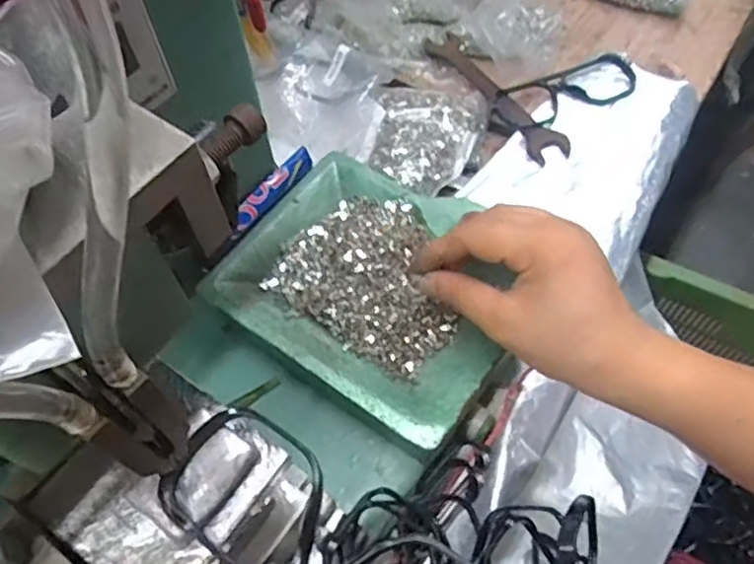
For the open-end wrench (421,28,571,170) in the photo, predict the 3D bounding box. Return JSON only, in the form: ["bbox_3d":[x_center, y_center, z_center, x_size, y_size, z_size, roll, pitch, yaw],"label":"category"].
[{"bbox_3d":[0.124,-0.204,0.662,0.047,0.011,0.212,-28,63,-14],"label":"open-end wrench"}]

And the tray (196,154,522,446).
[{"bbox_3d":[0.000,-0.003,0.439,0.196,0.025,0.172,32,64,16],"label":"tray"}]

